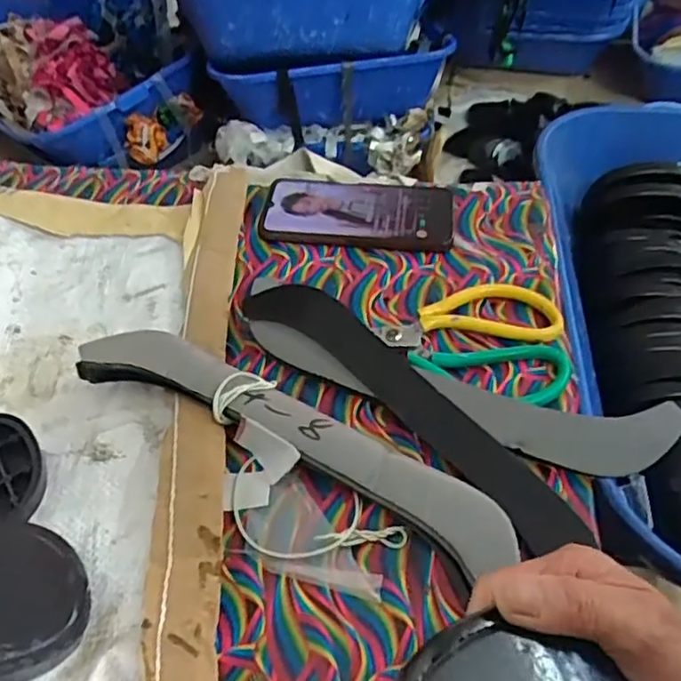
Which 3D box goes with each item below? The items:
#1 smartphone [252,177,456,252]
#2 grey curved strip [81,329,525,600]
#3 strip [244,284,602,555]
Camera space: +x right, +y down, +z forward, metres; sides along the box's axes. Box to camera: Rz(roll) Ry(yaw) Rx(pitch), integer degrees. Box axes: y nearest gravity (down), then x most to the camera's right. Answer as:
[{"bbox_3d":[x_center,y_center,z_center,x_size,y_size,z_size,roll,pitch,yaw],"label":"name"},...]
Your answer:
[{"bbox_3d":[0.015,-0.111,0.549,0.160,0.013,0.078,4,49,3],"label":"smartphone"},{"bbox_3d":[-0.030,0.058,0.393,0.280,0.037,0.055,23,53,19],"label":"grey curved strip"},{"bbox_3d":[0.039,0.035,0.413,0.050,0.016,0.261,-33,57,-26],"label":"strip"}]

